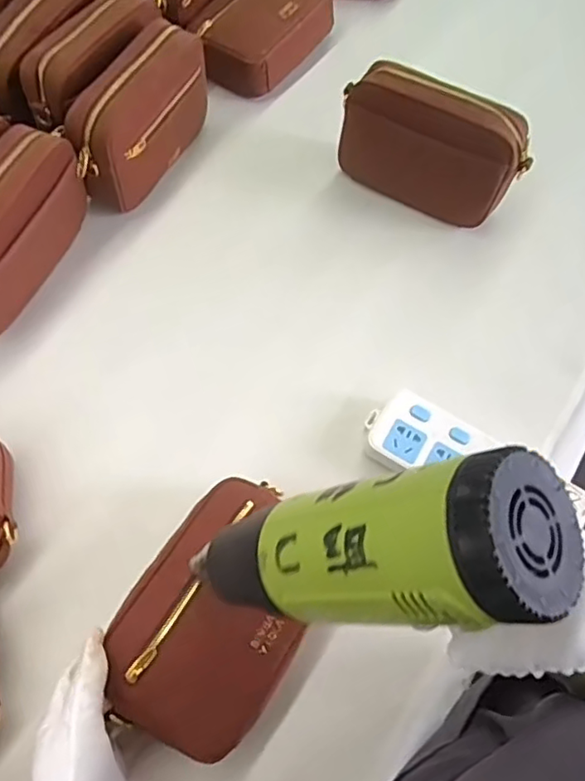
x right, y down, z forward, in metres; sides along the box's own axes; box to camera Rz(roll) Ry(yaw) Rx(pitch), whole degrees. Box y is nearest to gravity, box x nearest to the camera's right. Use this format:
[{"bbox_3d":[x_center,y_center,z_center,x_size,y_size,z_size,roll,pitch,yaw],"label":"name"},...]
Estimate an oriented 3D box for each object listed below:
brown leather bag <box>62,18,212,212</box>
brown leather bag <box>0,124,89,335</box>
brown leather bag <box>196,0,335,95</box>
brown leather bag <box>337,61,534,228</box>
[{"bbox_3d":[-0.164,-0.300,0.644,0.067,0.114,0.203,24,66,8],"label":"brown leather bag"},{"bbox_3d":[-0.272,-0.148,0.572,0.061,0.140,0.199,22,66,7],"label":"brown leather bag"},{"bbox_3d":[-0.038,-0.471,0.759,0.124,0.064,0.182,33,68,12],"label":"brown leather bag"},{"bbox_3d":[0.148,-0.264,0.650,0.202,0.146,0.061,31,68,11],"label":"brown leather bag"}]

